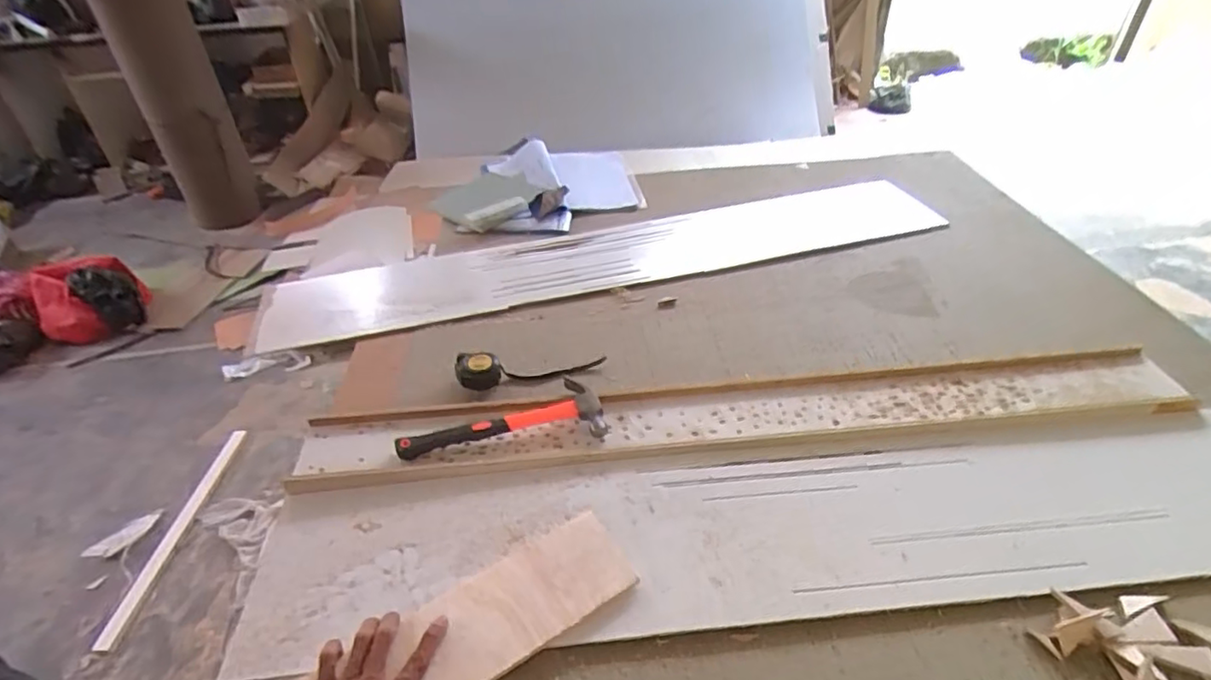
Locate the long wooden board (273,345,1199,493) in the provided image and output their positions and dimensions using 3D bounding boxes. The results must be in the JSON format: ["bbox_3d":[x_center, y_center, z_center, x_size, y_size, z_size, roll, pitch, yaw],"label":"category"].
[{"bbox_3d":[0.169,0.101,0.821,1.129,0.028,0.117,-5,39,-2],"label":"long wooden board"}]

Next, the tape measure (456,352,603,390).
[{"bbox_3d":[-0.112,0.031,0.923,0.221,0.039,0.054,-9,39,-7],"label":"tape measure"}]

